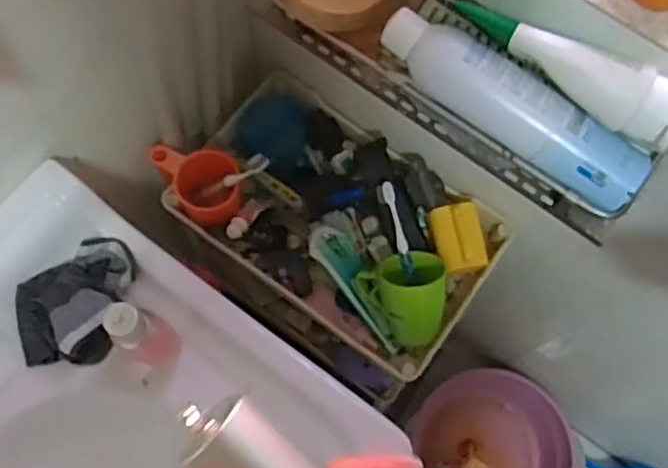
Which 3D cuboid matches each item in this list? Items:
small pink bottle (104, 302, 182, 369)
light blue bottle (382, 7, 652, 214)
[{"bbox_3d":[-0.173,0.095,0.643,0.041,0.148,0.044,1,71,-2],"label":"small pink bottle"},{"bbox_3d":[0.146,-0.106,0.558,0.238,0.047,0.053,35,73,9],"label":"light blue bottle"}]

